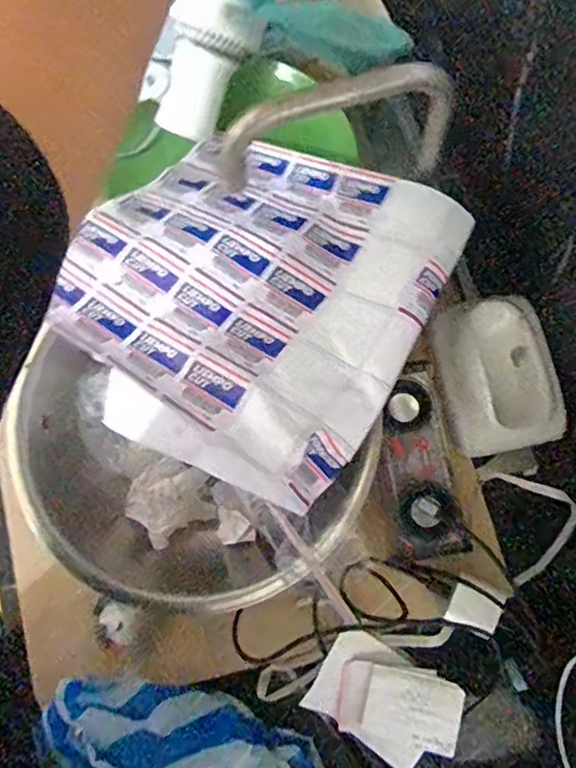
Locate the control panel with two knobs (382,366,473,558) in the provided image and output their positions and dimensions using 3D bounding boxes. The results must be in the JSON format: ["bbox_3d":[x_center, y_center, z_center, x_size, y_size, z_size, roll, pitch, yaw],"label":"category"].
[{"bbox_3d":[0.115,0.071,0.511,0.054,0.026,0.153,-11,79,-1],"label":"control panel with two knobs"}]

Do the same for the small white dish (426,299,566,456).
[{"bbox_3d":[0.190,-0.008,0.545,0.108,0.042,0.136,-13,79,-1],"label":"small white dish"}]

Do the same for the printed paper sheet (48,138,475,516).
[{"bbox_3d":[-0.036,-0.076,0.503,0.289,0.089,0.289,26,81,6],"label":"printed paper sheet"}]

